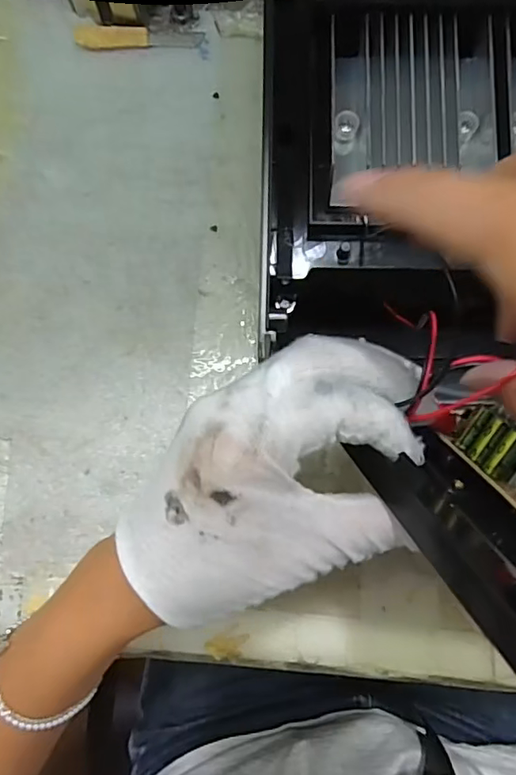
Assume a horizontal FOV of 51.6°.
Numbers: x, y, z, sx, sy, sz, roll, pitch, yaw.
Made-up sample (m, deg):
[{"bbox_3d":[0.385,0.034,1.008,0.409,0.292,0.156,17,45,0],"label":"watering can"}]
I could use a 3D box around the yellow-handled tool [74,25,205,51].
[{"bbox_3d":[-0.077,-0.229,0.349,0.083,0.007,0.015,2,82,2],"label":"yellow-handled tool"}]

